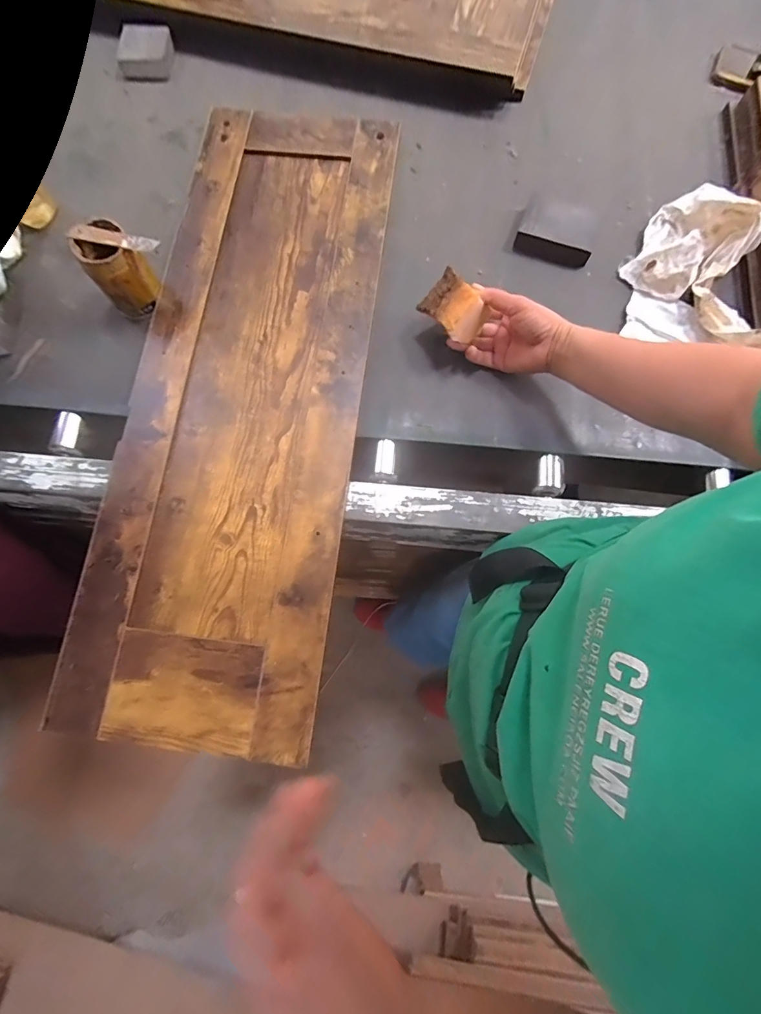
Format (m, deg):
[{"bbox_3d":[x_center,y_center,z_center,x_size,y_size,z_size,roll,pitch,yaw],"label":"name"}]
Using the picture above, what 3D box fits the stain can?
[{"bbox_3d":[-0.315,-0.286,0.519,0.060,0.089,0.056,0,77,0],"label":"stain can"}]

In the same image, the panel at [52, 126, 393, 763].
[{"bbox_3d":[-0.168,-0.150,0.525,0.287,0.016,0.805,7,77,1],"label":"panel"}]

